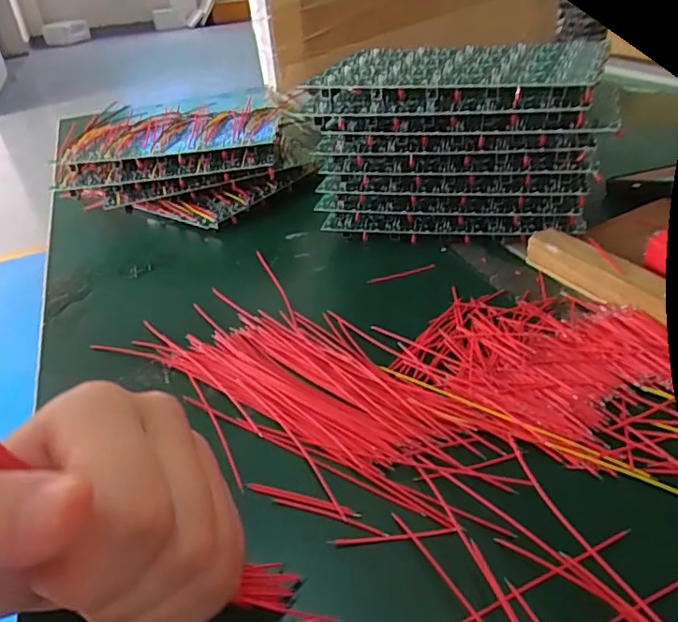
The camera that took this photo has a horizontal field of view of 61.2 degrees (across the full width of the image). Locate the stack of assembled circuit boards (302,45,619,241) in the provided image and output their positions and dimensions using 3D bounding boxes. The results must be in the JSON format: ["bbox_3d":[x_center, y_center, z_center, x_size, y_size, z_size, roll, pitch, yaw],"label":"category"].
[{"bbox_3d":[0.076,-0.109,0.389,0.185,0.113,0.085,6,34,19],"label":"stack of assembled circuit boards"}]

